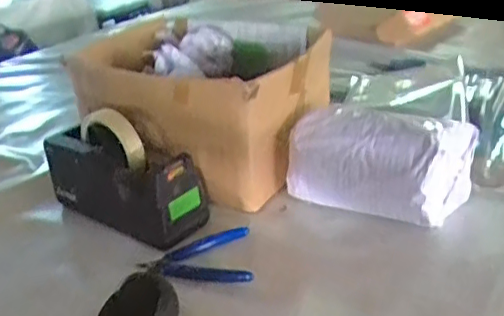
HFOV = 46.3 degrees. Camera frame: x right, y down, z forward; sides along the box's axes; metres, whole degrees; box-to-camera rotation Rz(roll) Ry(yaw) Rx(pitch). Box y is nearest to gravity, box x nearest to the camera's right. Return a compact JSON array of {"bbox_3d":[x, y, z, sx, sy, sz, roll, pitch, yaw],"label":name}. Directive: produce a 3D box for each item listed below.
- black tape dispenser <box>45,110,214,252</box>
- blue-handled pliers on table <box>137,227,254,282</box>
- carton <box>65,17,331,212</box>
[{"bbox_3d":[-0.146,0.016,0.697,0.195,0.120,0.090,15,32,34],"label":"black tape dispenser"},{"bbox_3d":[-0.057,0.103,0.631,0.115,0.009,0.092,-3,26,3],"label":"blue-handled pliers on table"},{"bbox_3d":[-0.065,-0.073,0.812,0.319,0.173,0.260,20,35,40],"label":"carton"}]

